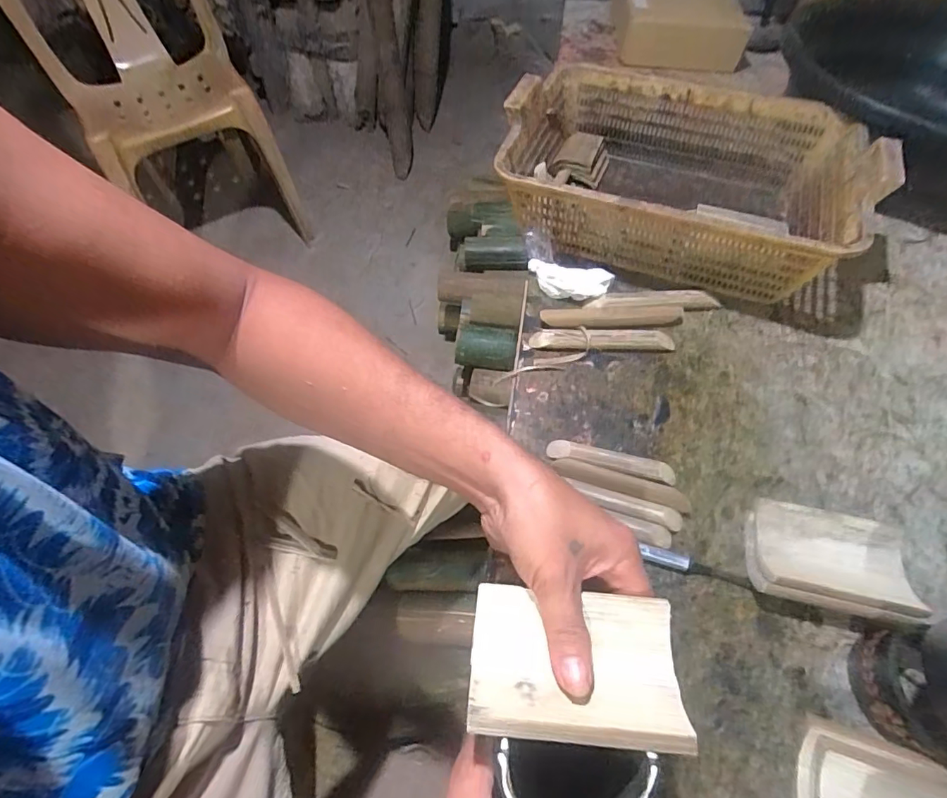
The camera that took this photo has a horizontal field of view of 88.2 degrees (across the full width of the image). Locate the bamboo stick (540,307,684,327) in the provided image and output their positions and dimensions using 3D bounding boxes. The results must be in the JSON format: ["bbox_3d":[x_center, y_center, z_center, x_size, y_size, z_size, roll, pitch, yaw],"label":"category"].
[{"bbox_3d":[0.157,-0.094,0.553,0.155,0.011,0.027,3,56,4],"label":"bamboo stick"}]

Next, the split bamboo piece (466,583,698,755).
[{"bbox_3d":[0.057,0.147,0.273,0.114,0.017,0.075,3,56,4],"label":"split bamboo piece"}]

